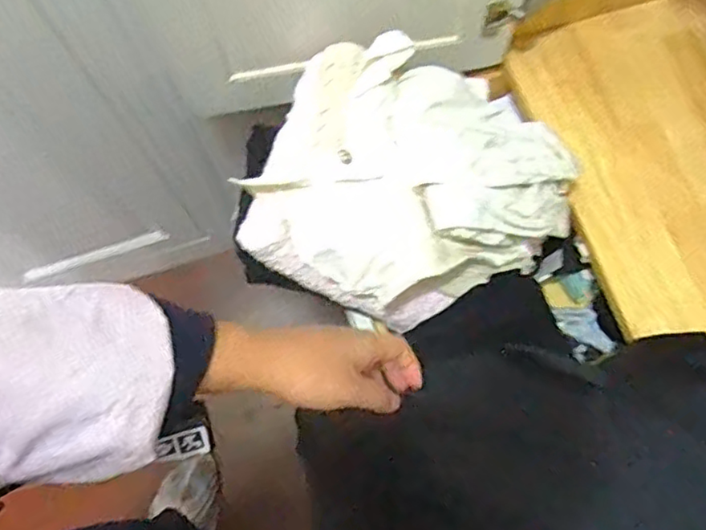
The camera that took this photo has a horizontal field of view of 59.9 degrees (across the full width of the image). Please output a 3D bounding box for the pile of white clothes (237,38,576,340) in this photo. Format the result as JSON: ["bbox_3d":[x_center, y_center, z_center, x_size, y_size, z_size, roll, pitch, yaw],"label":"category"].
[{"bbox_3d":[0.048,-0.086,0.608,0.326,0.110,0.259,20,75,7],"label":"pile of white clothes"}]

